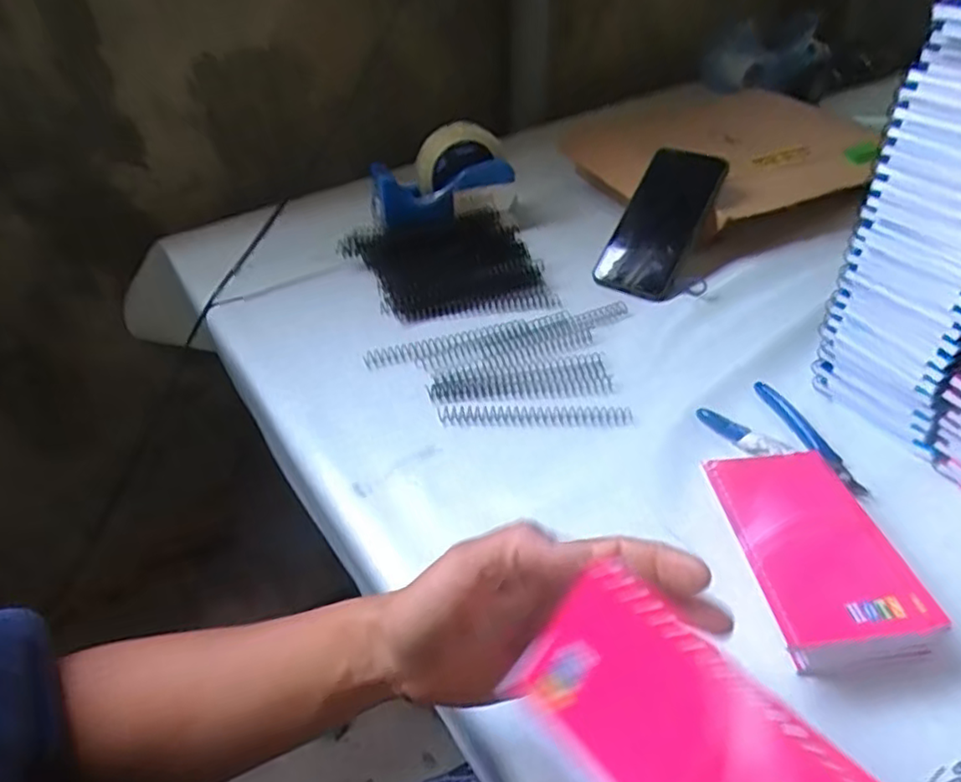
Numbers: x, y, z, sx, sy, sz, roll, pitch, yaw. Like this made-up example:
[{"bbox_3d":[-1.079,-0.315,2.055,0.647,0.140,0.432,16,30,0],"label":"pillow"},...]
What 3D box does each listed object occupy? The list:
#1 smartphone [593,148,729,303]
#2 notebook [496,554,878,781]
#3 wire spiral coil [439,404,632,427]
[{"bbox_3d":[0.185,-0.172,0.665,0.081,0.013,0.162,25,86,25],"label":"smartphone"},{"bbox_3d":[0.072,0.133,0.227,0.130,0.087,0.016,40,28,26],"label":"notebook"},{"bbox_3d":[0.045,0.019,0.525,0.153,0.009,0.019,-1,42,4],"label":"wire spiral coil"}]

